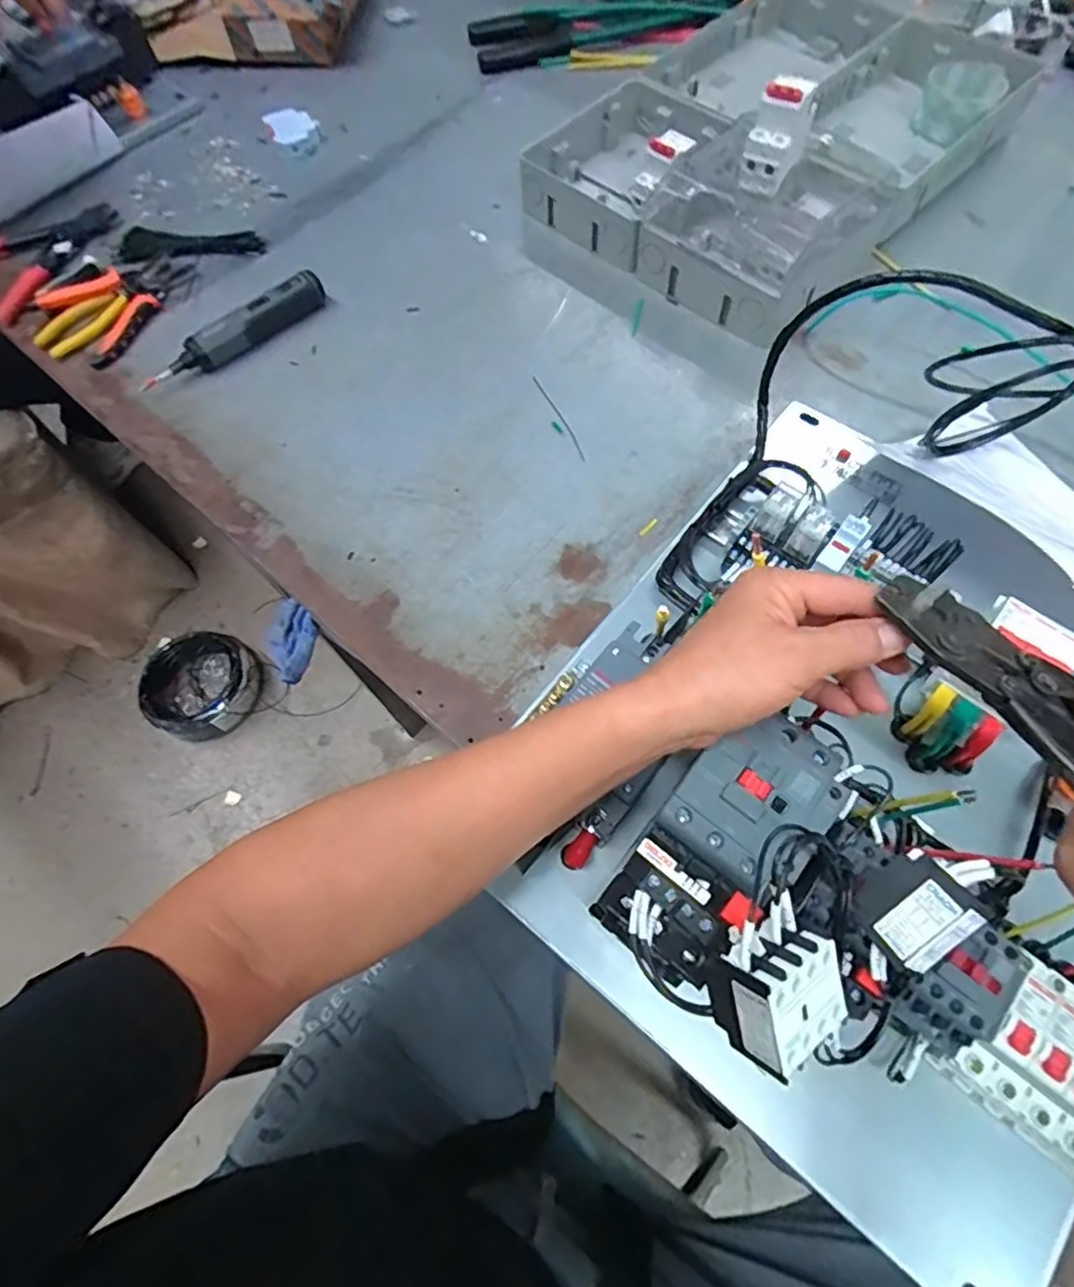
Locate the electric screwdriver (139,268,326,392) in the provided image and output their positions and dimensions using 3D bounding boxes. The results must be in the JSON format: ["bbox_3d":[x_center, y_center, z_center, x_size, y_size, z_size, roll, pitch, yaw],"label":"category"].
[{"bbox_3d":[-0.306,-0.315,0.646,0.202,0.027,0.033,-40,70,-14],"label":"electric screwdriver"}]

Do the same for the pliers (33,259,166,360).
[{"bbox_3d":[-0.464,-0.363,0.683,0.041,0.017,0.156,40,74,18],"label":"pliers"}]

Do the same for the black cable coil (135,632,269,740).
[{"bbox_3d":[-0.607,0.077,1.154,0.192,0.080,0.199,-1,66,2],"label":"black cable coil"}]

